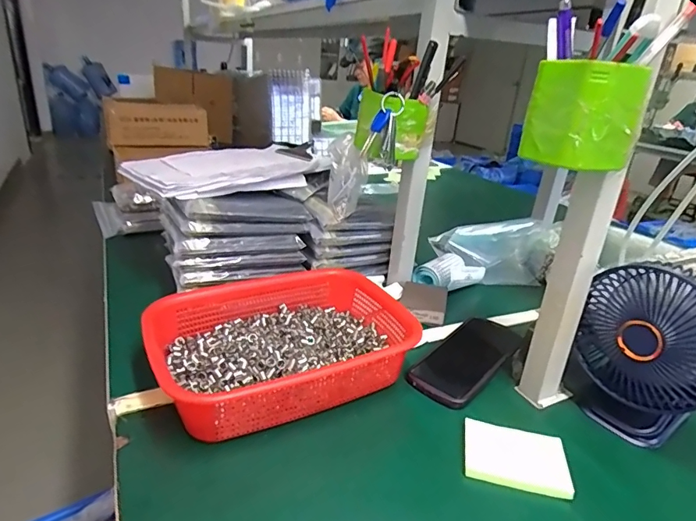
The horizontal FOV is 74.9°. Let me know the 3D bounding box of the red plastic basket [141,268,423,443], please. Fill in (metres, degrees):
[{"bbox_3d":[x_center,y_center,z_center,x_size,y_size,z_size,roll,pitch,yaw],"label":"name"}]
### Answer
[{"bbox_3d":[-0.071,0.089,0.526,0.282,0.064,0.203,-8,26,-27],"label":"red plastic basket"}]

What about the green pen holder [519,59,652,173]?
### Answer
[{"bbox_3d":[0.199,-0.123,0.383,0.075,0.078,0.065,-7,25,-25],"label":"green pen holder"}]

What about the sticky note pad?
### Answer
[{"bbox_3d":[0.159,0.187,0.434,0.093,0.011,0.061,10,23,11],"label":"sticky note pad"}]

